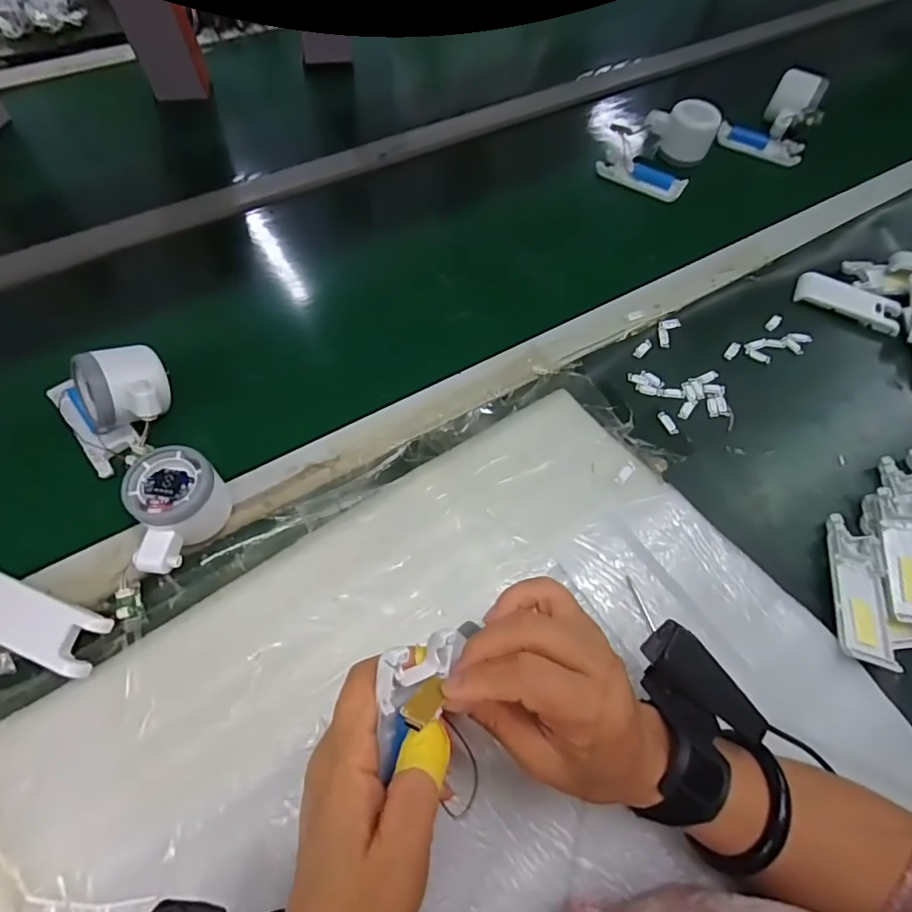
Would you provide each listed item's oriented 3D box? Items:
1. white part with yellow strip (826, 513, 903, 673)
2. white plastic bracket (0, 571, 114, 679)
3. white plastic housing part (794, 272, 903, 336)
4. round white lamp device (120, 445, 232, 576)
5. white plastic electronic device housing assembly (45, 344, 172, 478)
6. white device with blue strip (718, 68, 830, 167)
[{"bbox_3d":[0.310,0.100,0.405,0.040,0.012,0.114,15,62,4],"label":"white part with yellow strip"},{"bbox_3d":[-0.281,0.112,0.354,0.095,0.021,0.040,20,62,6],"label":"white plastic bracket"},{"bbox_3d":[0.411,-0.162,0.554,0.100,0.011,0.041,27,63,10],"label":"white plastic housing part"},{"bbox_3d":[-0.198,0.039,0.383,0.057,0.052,0.082,-15,64,-12],"label":"round white lamp device"},{"bbox_3d":[-0.272,-0.048,0.421,0.085,0.063,0.093,-32,69,-19],"label":"white plastic electronic device housing assembly"},{"bbox_3d":[0.412,-0.440,0.678,0.102,0.060,0.102,31,64,12],"label":"white device with blue strip"}]

